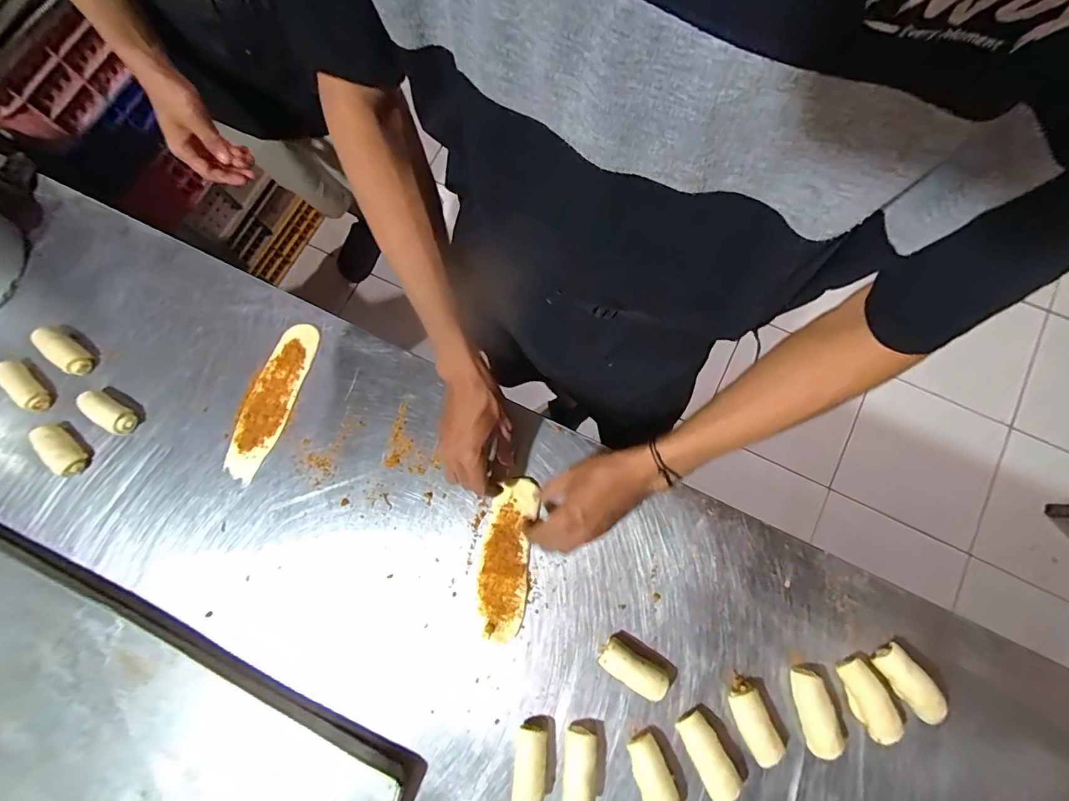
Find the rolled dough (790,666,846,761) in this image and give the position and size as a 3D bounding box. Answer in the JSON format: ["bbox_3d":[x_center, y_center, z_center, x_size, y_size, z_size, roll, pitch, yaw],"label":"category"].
[{"bbox_3d":[0.315,0.347,0.516,0.036,0.026,0.089,-12,78,-1],"label":"rolled dough"}]

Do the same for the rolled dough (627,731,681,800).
[{"bbox_3d":[0.133,0.417,0.514,0.040,0.036,0.083,-17,78,-2],"label":"rolled dough"}]

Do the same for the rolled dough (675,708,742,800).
[{"bbox_3d":[0.189,0.389,0.506,0.036,0.025,0.085,-29,79,-5],"label":"rolled dough"}]

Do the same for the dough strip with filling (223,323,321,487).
[{"bbox_3d":[-0.352,-0.002,0.619,0.064,0.009,0.217,21,79,5],"label":"dough strip with filling"}]

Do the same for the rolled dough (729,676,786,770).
[{"bbox_3d":[0.243,0.357,0.514,0.036,0.026,0.079,-27,79,-4],"label":"rolled dough"}]

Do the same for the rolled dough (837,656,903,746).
[{"bbox_3d":[0.371,0.333,0.515,0.037,0.026,0.079,-23,78,-4],"label":"rolled dough"}]

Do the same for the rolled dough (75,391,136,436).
[{"bbox_3d":[-0.574,0.015,0.619,0.077,0.033,0.038,25,80,6],"label":"rolled dough"}]

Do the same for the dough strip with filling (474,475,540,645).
[{"bbox_3d":[-0.035,0.193,0.569,0.060,0.006,0.188,8,81,3],"label":"dough strip with filling"}]

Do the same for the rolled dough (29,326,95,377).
[{"bbox_3d":[-0.647,-0.069,0.634,0.065,0.046,0.035,37,81,8],"label":"rolled dough"}]

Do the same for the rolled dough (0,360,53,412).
[{"bbox_3d":[-0.702,-0.024,0.628,0.088,0.041,0.030,40,82,9],"label":"rolled dough"}]

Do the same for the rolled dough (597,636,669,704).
[{"bbox_3d":[0.113,0.307,0.531,0.076,0.035,0.034,32,80,7],"label":"rolled dough"}]

